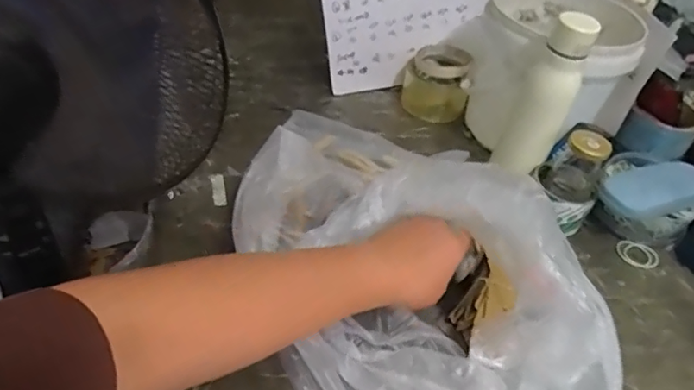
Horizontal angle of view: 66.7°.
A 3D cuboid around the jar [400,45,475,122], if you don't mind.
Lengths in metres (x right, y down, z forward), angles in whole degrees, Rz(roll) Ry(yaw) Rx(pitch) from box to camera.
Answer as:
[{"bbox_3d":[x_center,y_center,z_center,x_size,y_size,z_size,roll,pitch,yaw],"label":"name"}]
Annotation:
[{"bbox_3d":[0.141,-0.178,0.847,0.097,0.096,0.097,4,43,-4],"label":"jar"}]

